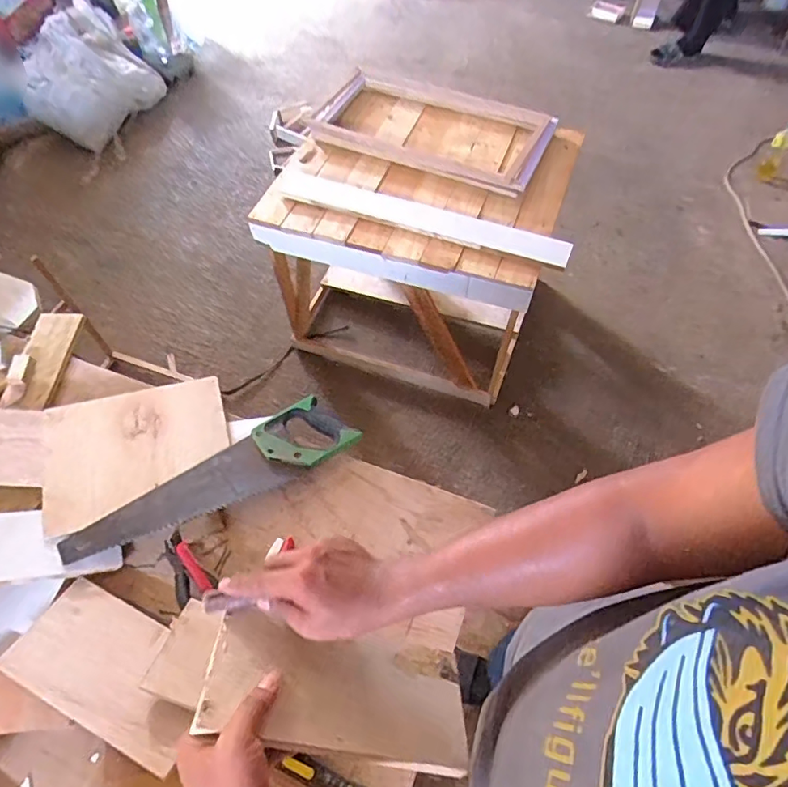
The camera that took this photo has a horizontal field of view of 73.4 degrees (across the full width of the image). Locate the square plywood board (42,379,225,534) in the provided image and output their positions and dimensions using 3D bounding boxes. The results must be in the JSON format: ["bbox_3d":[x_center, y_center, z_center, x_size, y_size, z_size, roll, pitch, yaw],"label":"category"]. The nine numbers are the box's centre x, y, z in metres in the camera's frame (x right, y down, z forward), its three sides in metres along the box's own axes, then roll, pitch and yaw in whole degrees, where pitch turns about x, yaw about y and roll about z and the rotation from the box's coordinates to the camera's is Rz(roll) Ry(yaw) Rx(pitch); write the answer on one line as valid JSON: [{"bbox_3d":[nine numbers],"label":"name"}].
[{"bbox_3d":[-0.399,0.083,0.831,0.264,0.010,0.196,-15,66,-21],"label":"square plywood board"}]

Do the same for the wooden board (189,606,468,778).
[{"bbox_3d":[-0.048,0.280,0.492,0.247,0.010,0.102,23,31,-14],"label":"wooden board"}]

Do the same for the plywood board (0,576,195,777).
[{"bbox_3d":[-0.348,0.338,0.661,0.251,0.017,0.131,19,45,15],"label":"plywood board"}]

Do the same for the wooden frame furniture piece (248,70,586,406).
[{"bbox_3d":[0.079,-0.449,1.679,0.821,0.700,0.602,17,60,12],"label":"wooden frame furniture piece"}]

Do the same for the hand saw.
[{"bbox_3d":[-0.264,0.139,0.801,0.438,0.031,0.123,-32,62,-17],"label":"hand saw"}]

